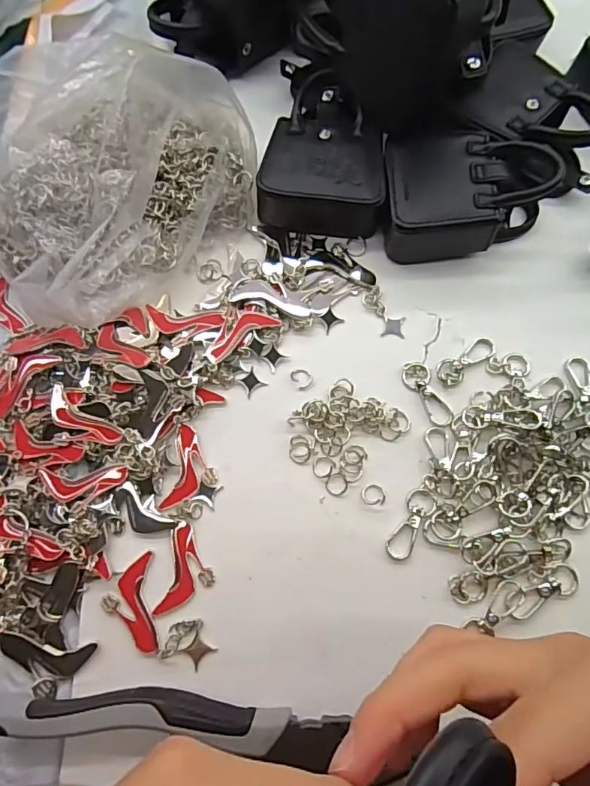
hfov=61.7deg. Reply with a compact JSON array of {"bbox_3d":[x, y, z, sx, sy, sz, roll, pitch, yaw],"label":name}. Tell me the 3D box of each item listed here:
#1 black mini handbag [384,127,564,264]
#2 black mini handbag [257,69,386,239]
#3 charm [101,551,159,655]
[{"bbox_3d":[0.105,-0.120,0.302,0.105,0.040,0.077,2,73,0],"label":"black mini handbag"},{"bbox_3d":[0.022,-0.149,0.310,0.078,0.038,0.107,13,73,4],"label":"black mini handbag"},{"bbox_3d":[-0.083,0.107,0.247,0.025,0.004,0.046,-9,73,-3],"label":"charm"}]

